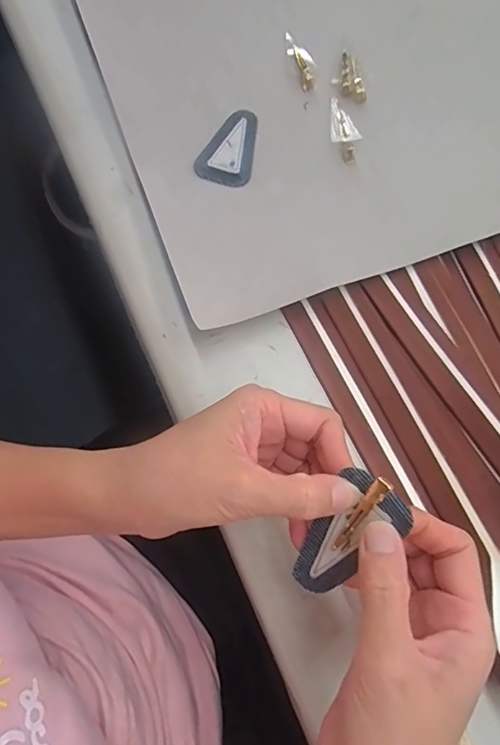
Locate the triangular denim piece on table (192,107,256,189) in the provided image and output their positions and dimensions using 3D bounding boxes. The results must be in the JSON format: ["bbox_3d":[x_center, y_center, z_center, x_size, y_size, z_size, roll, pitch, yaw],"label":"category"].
[{"bbox_3d":[-0.015,-0.173,0.369,0.041,0.005,0.067,12,75,4],"label":"triangular denim piece on table"}]

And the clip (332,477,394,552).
[{"bbox_3d":[0.054,0.069,0.234,0.009,0.004,0.045,33,108,9],"label":"clip"}]

